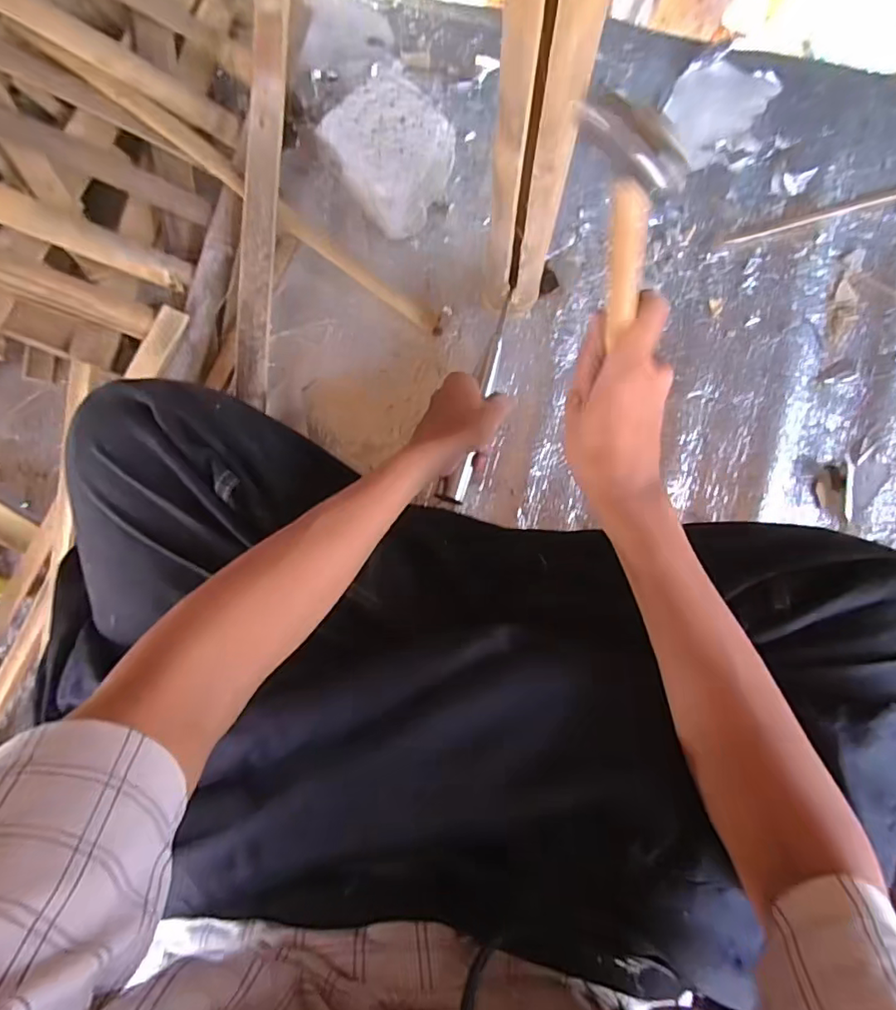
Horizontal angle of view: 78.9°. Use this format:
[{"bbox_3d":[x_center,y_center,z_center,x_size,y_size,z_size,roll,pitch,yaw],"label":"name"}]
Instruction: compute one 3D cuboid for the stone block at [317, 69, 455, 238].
[{"bbox_3d":[-0.061,-0.386,0.613,0.115,0.083,0.126,-40,83,-3],"label":"stone block"}]

